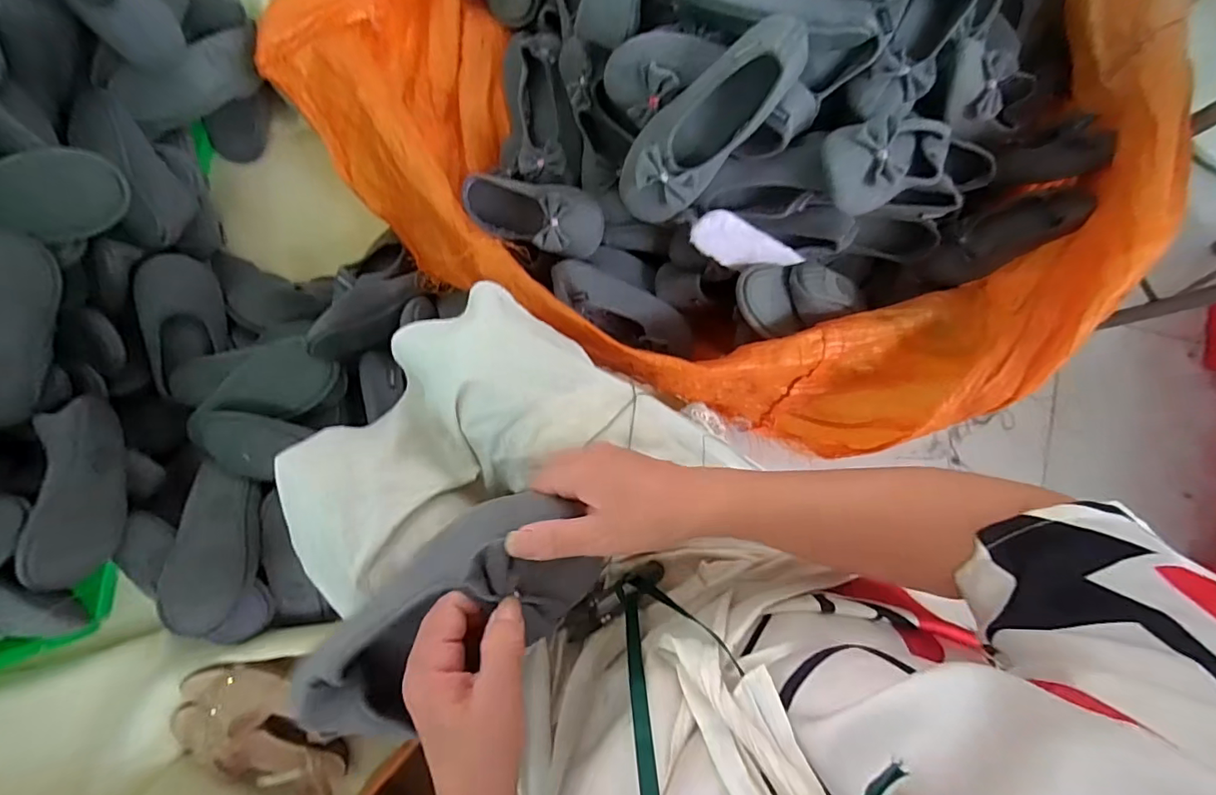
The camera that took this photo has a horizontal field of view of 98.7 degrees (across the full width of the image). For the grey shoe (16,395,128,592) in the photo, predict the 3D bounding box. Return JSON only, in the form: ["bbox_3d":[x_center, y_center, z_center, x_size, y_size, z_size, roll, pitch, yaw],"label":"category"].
[{"bbox_3d":[-0.672,0.117,0.654,0.066,0.079,0.232,-1,84,-2],"label":"grey shoe"}]

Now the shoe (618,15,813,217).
[{"bbox_3d":[0.105,-0.297,0.574,0.246,0.069,0.097,-39,86,32],"label":"shoe"}]

